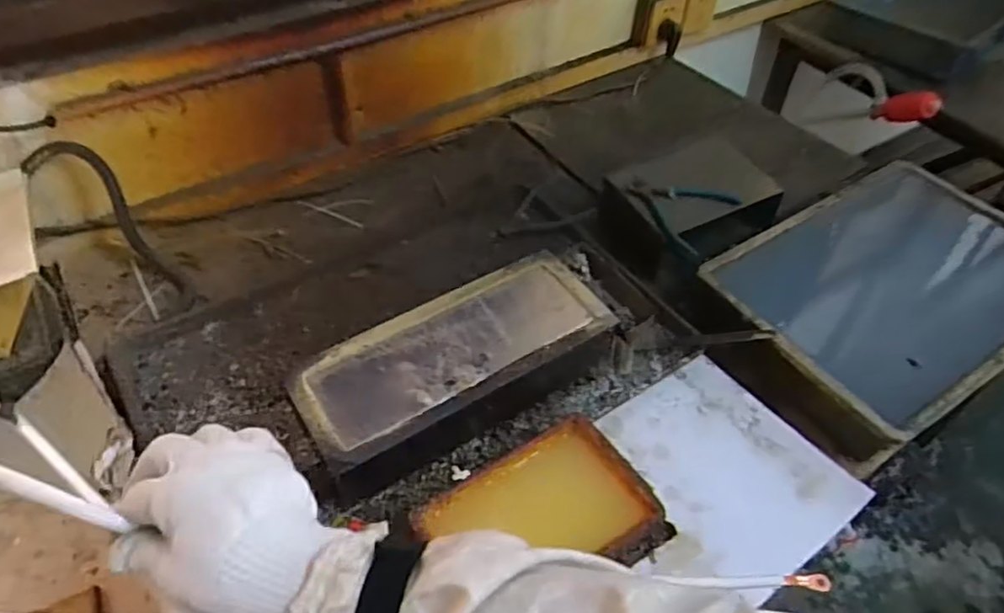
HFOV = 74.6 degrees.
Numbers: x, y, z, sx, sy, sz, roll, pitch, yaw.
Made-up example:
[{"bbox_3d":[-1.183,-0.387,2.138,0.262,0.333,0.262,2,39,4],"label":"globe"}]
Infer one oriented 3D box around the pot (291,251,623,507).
[{"bbox_3d":[-0.044,0.069,0.738,0.361,0.089,0.156,-28,54,-24],"label":"pot"}]

